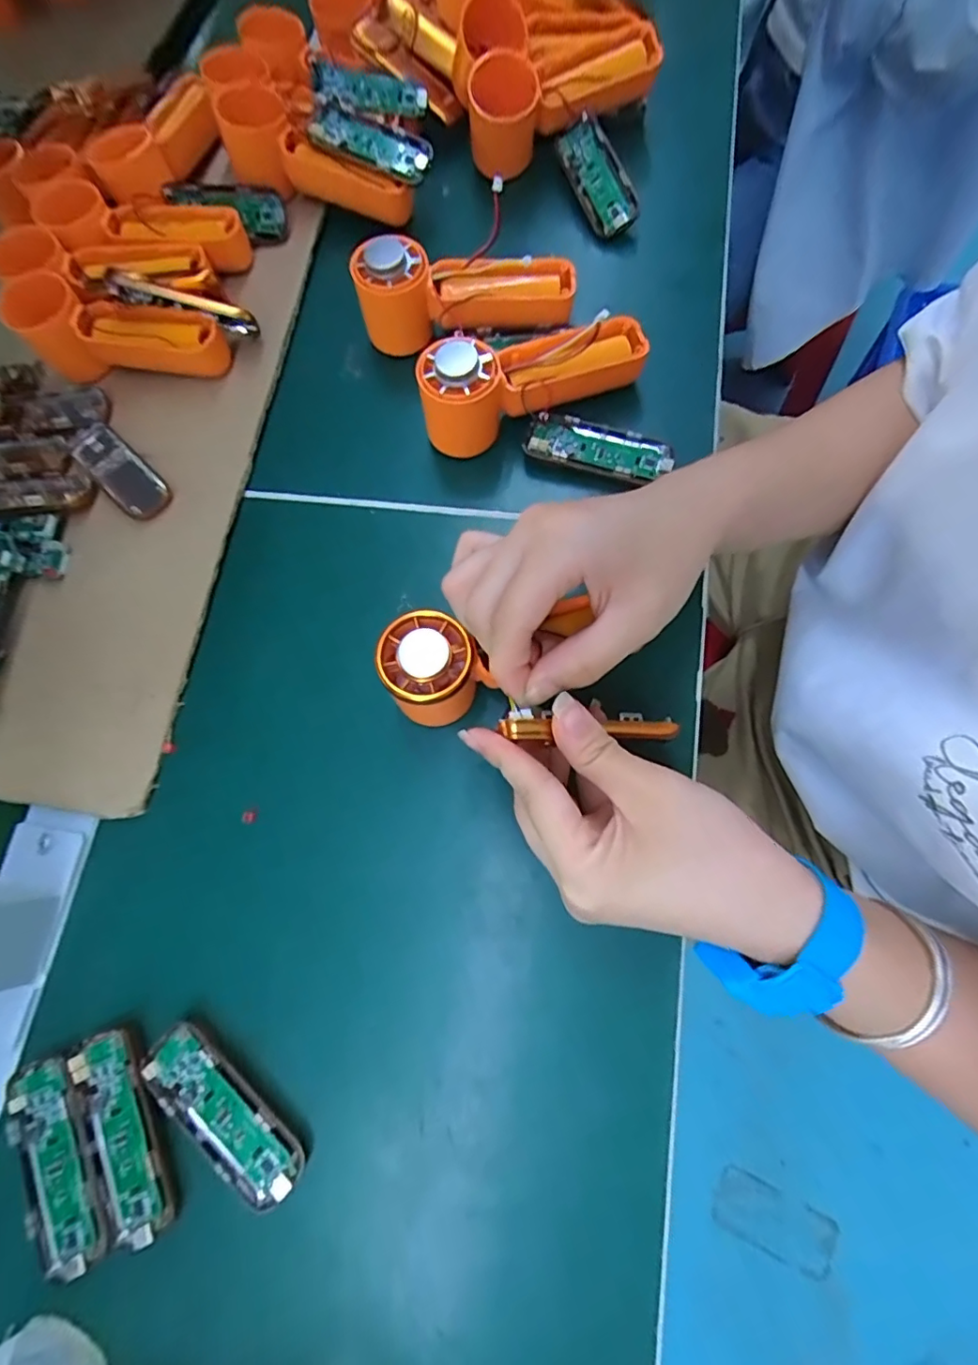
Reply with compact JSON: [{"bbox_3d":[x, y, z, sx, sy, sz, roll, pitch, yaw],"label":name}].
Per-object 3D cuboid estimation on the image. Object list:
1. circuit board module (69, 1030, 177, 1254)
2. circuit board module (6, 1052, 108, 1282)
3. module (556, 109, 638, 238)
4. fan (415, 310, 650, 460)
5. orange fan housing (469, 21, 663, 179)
[{"bbox_3d":[-0.160,0.197,0.242,0.029,0.012,0.081,-26,73,-1],"label":"circuit board module"},{"bbox_3d":[-0.189,0.209,0.241,0.033,0.013,0.081,-24,73,-1],"label":"circuit board module"},{"bbox_3d":[0.071,-0.337,0.365,0.032,0.011,0.084,-25,85,20],"label":"module"},{"bbox_3d":[0.023,-0.174,0.312,0.132,0.050,0.048,-26,76,-4],"label":"fan"},{"bbox_3d":[0.050,-0.393,0.382,0.129,0.061,0.049,-14,75,-1],"label":"orange fan housing"}]

